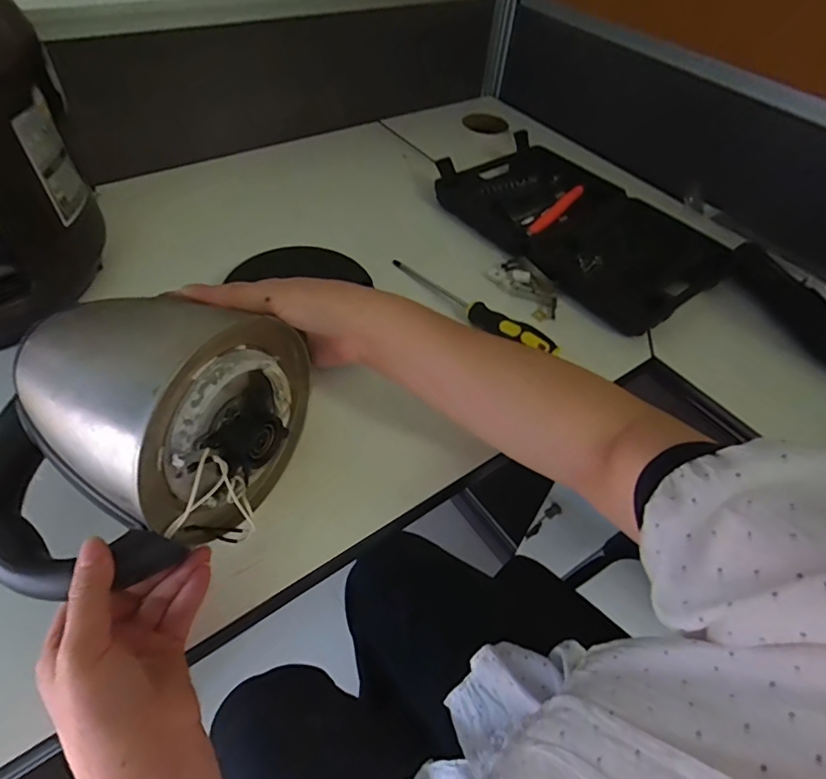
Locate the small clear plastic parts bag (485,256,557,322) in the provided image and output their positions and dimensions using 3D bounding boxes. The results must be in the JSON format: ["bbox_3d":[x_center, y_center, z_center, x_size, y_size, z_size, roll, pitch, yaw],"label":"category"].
[{"bbox_3d":[0.130,-0.117,0.561,0.050,0.015,0.095,-25,57,-23],"label":"small clear plastic parts bag"}]

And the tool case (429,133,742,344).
[{"bbox_3d":[0.204,-0.214,0.642,0.214,0.033,0.357,-28,58,-25],"label":"tool case"}]

